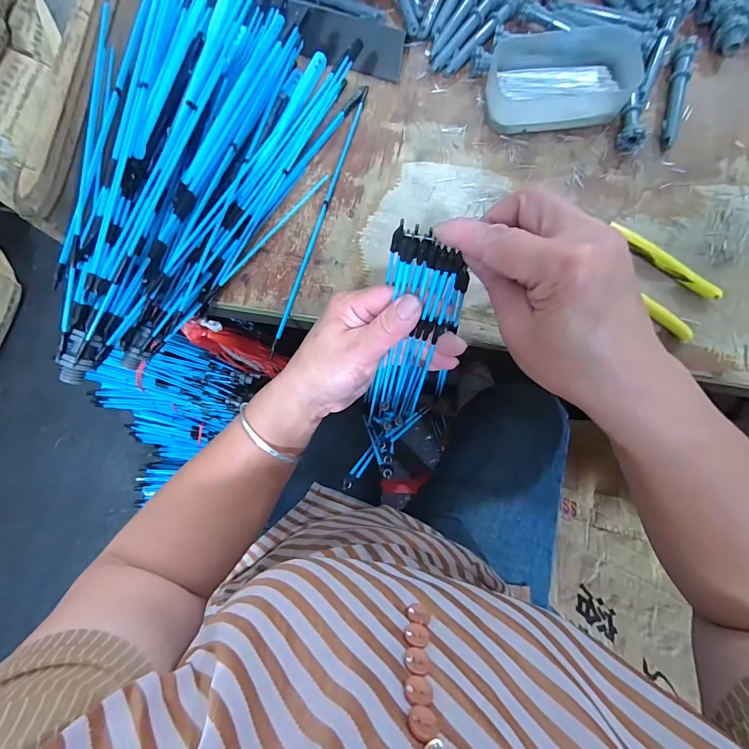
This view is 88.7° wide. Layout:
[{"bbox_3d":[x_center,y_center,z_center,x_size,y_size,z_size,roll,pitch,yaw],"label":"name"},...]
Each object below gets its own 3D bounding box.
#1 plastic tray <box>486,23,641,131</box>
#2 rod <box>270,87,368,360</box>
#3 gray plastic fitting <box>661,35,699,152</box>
[{"bbox_3d":[0.161,-0.259,0.334,0.119,0.034,0.073,-8,82,2],"label":"plastic tray"},{"bbox_3d":[-0.049,-0.139,0.340,0.008,0.008,0.258,17,83,5],"label":"rod"},{"bbox_3d":[0.264,-0.246,0.336,0.016,0.020,0.095,15,83,5],"label":"gray plastic fitting"}]

